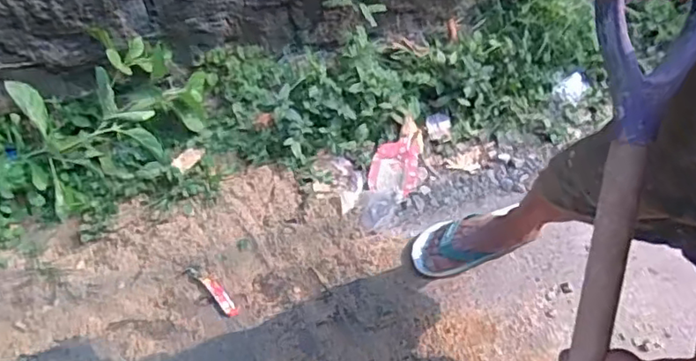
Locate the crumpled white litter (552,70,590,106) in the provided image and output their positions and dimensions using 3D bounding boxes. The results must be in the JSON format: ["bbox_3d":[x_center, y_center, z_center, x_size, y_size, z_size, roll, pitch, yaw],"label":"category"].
[{"bbox_3d":[0.552,-0.227,1.466,0.091,0.018,0.063,-42,89,-9],"label":"crumpled white litter"}]

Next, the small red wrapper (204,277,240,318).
[{"bbox_3d":[-0.253,0.231,1.186,0.025,0.005,0.103,-34,64,-19],"label":"small red wrapper"}]

